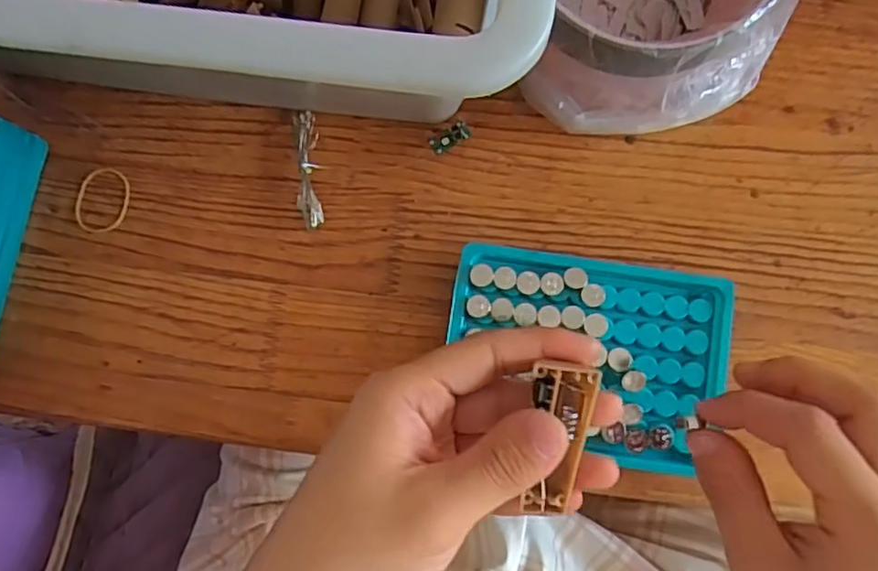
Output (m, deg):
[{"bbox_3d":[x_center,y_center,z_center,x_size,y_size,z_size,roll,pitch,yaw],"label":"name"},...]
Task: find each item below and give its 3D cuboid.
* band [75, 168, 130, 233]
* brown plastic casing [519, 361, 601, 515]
[{"bbox_3d":[-0.176,-0.044,0.328,0.027,0.004,0.035,14,85,2],"label":"band"},{"bbox_3d":[0.038,0.049,0.199,0.020,0.012,0.049,6,100,2],"label":"brown plastic casing"}]

